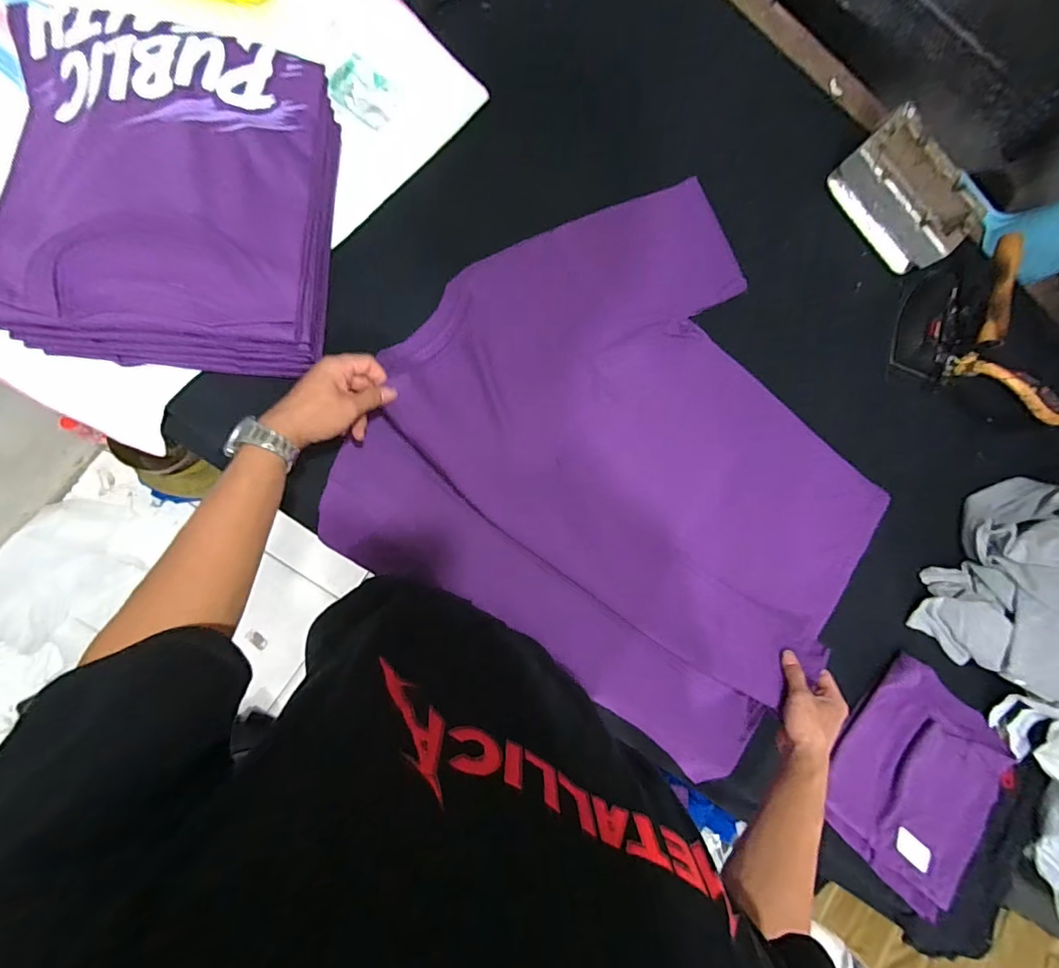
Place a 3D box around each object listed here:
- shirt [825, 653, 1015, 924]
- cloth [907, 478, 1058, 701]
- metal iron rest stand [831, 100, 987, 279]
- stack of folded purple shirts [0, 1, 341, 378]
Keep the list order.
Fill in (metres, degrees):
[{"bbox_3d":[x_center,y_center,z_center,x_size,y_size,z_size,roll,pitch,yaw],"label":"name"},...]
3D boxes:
[{"bbox_3d":[0.579,0.441,0.703,0.263,0.044,0.289,42,80,-6],"label":"shirt"},{"bbox_3d":[0.799,0.153,0.702,0.303,0.143,0.332,15,83,-10],"label":"cloth"},{"bbox_3d":[0.608,-0.468,0.759,0.126,0.079,0.224,-39,94,-11],"label":"metal iron rest stand"},{"bbox_3d":[-0.378,-0.298,0.515,0.280,0.129,0.327,3,85,-11],"label":"stack of folded purple shirts"}]

